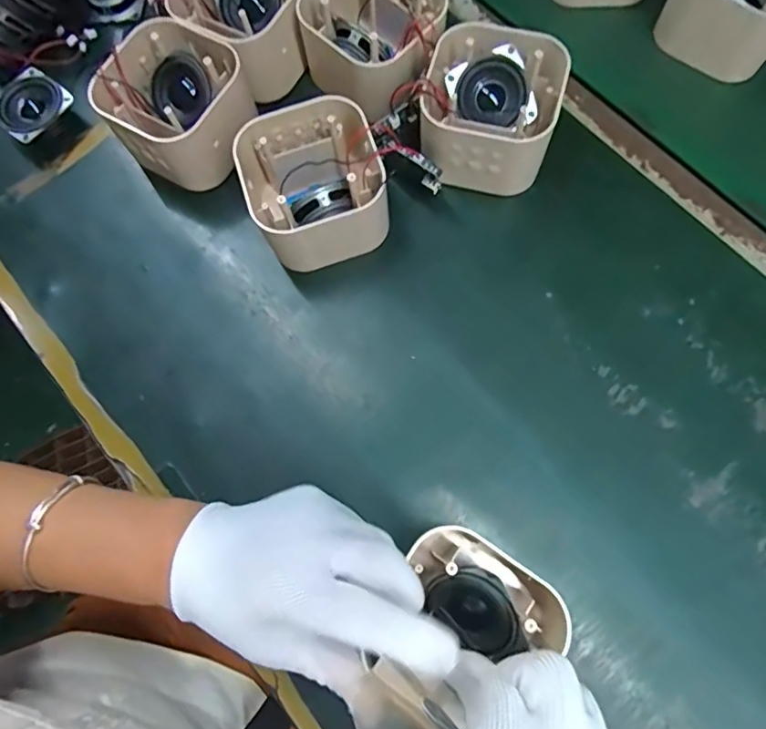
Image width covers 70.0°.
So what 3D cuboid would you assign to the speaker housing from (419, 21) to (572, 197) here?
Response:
[{"bbox_3d":[0.075,-0.176,0.383,0.092,0.060,0.091,7,74,4],"label":"speaker housing"}]

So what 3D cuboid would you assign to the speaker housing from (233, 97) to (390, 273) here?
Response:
[{"bbox_3d":[-0.046,-0.120,0.374,0.090,0.059,0.093,-24,75,-4],"label":"speaker housing"}]

